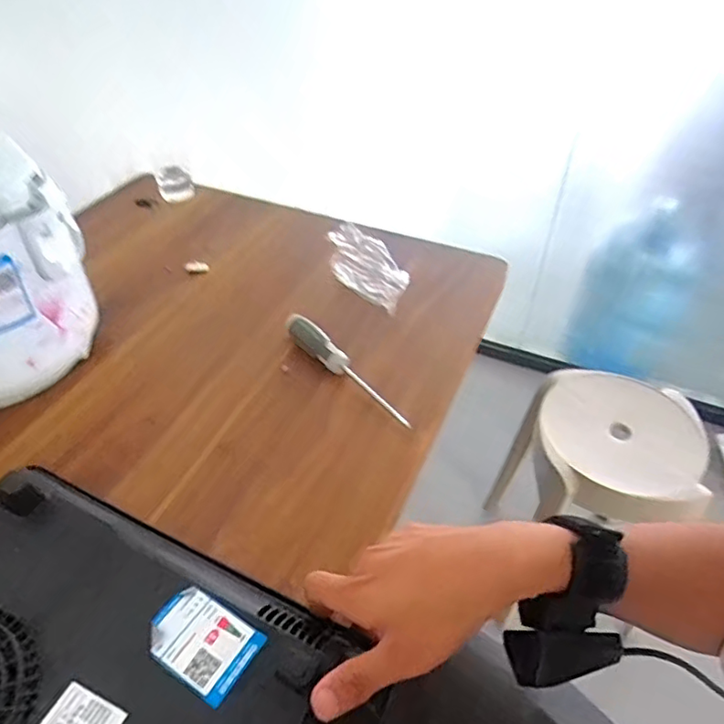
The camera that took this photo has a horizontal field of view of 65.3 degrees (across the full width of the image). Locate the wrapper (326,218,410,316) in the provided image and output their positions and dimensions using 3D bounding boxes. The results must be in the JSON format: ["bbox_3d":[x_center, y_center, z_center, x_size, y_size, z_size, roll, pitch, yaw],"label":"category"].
[{"bbox_3d":[0.012,-0.117,0.692,0.072,0.041,0.131,-34,58,-31],"label":"wrapper"}]

